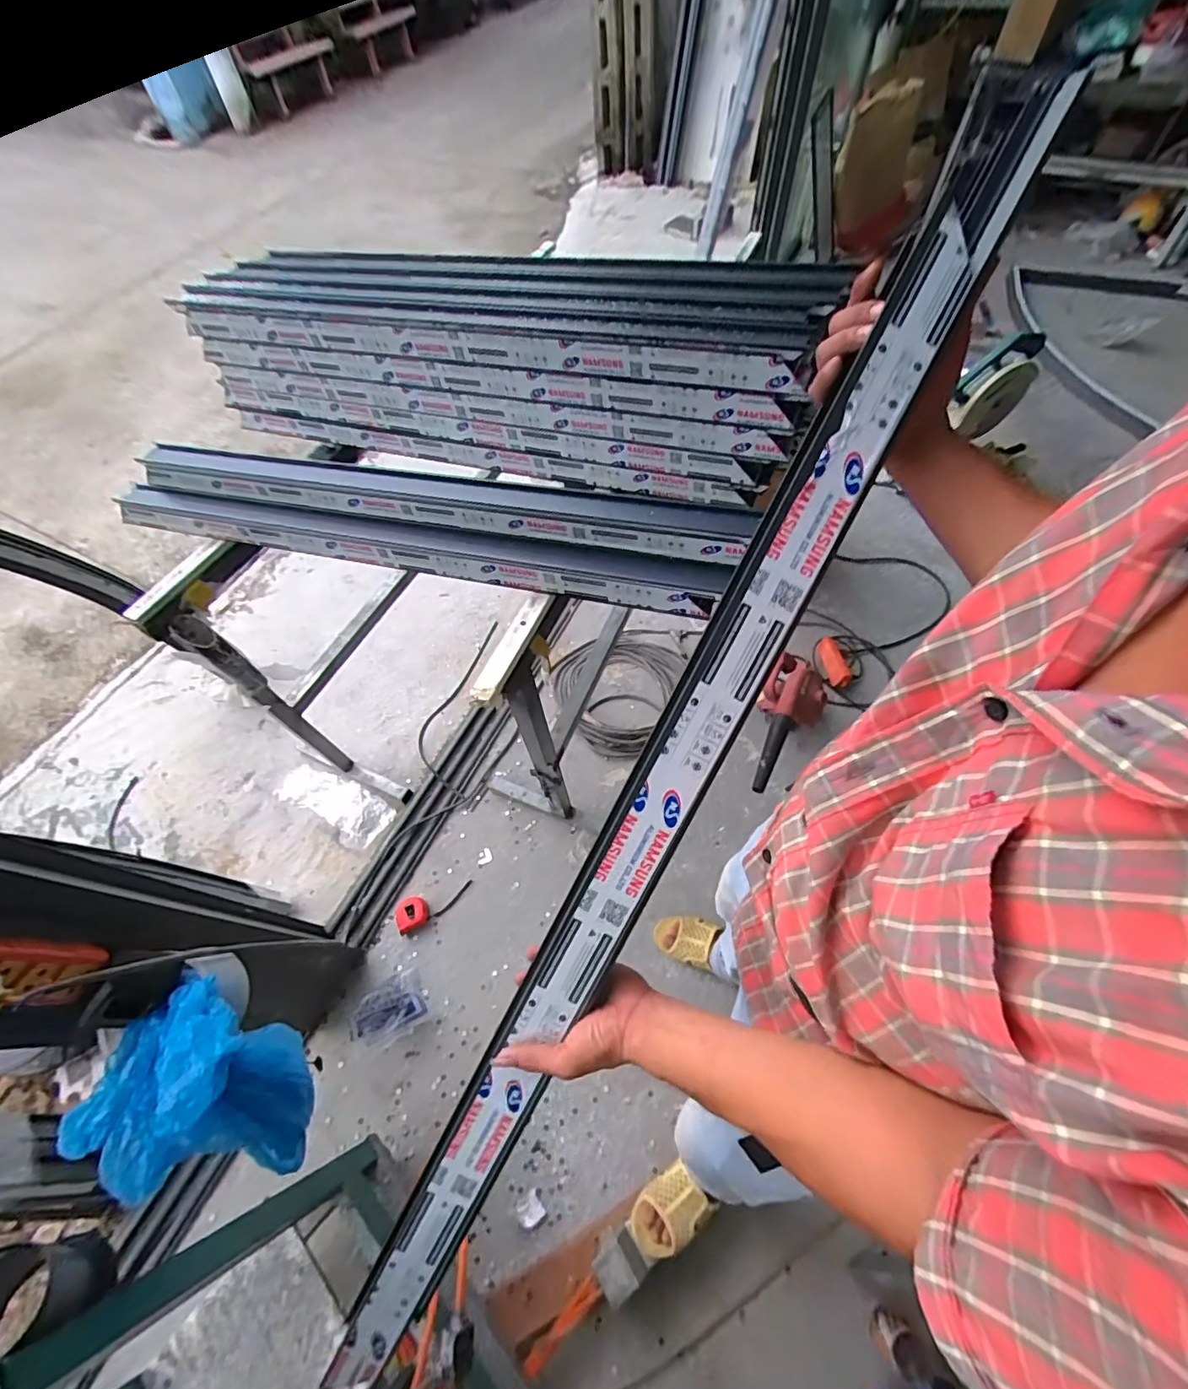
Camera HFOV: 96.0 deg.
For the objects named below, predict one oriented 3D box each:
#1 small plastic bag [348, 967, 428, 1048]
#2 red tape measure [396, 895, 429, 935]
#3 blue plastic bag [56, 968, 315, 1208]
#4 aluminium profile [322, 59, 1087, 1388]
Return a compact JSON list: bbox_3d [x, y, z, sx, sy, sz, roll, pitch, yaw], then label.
[{"bbox_3d":[-0.474,0.732,1.239,0.150,0.070,0.126,-30,63,-13],"label":"small plastic bag"},{"bbox_3d":[-0.469,0.566,1.379,0.077,0.052,0.074,-27,63,-11],"label":"red tape measure"},{"bbox_3d":[-0.507,0.499,0.673,0.234,0.242,0.235,13,61,10],"label":"blue plastic bag"},{"bbox_3d":[0.055,0.087,0.453,0.075,0.048,1.212,29,96,18],"label":"aluminium profile"}]

